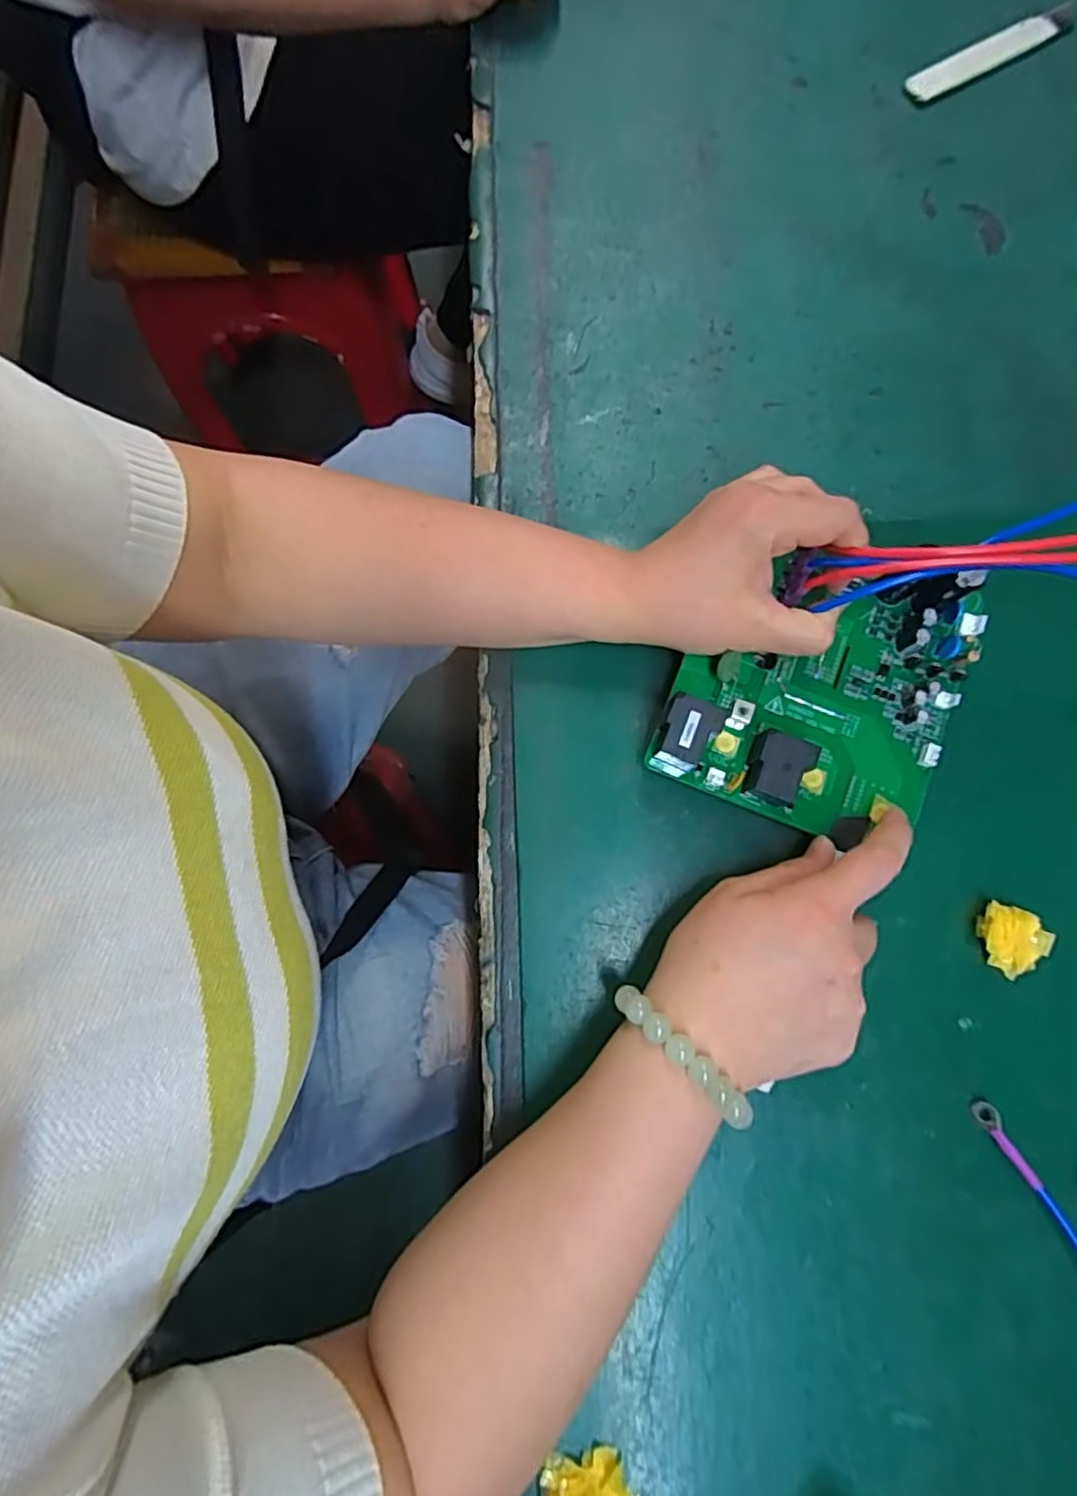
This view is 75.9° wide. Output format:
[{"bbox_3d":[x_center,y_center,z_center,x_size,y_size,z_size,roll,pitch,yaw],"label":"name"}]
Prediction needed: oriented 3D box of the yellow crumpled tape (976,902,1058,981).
[{"bbox_3d":[0.244,0.100,0.351,0.040,0.015,0.033,20,79,4],"label":"yellow crumpled tape"}]

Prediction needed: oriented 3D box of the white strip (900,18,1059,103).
[{"bbox_3d":[0.303,-0.473,0.471,0.118,0.009,0.020,-33,80,-6],"label":"white strip"}]

